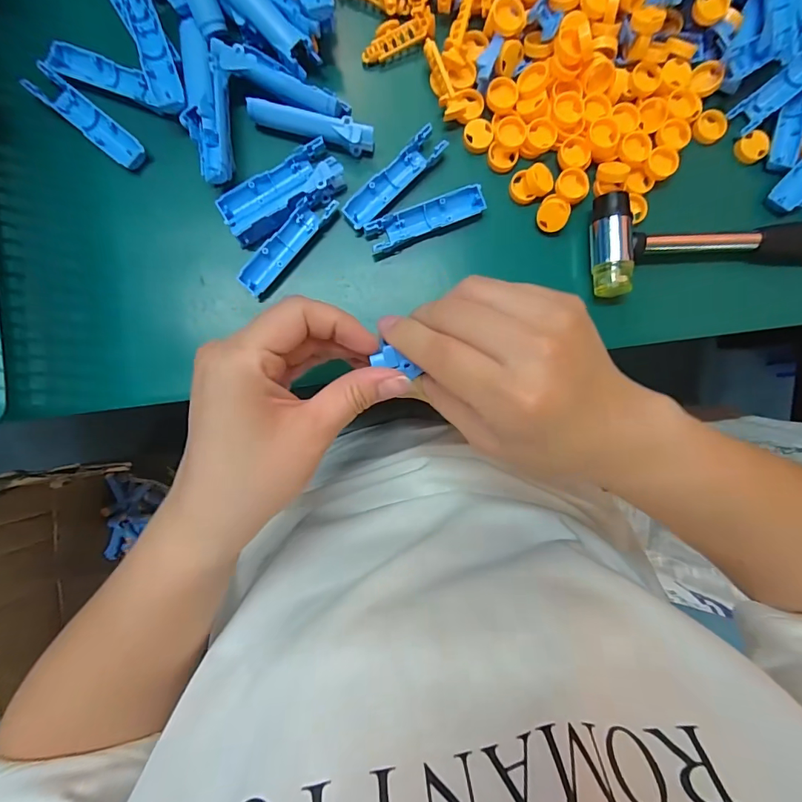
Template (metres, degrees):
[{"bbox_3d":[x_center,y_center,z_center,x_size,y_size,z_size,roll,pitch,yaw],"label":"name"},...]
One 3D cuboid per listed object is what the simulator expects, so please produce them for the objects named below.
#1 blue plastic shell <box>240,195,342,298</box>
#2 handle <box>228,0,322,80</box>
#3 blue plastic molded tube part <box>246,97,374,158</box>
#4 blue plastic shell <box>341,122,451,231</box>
[{"bbox_3d":[-0.072,-0.100,0.269,0.018,0.007,0.076,42,87,-1],"label":"blue plastic shell"},{"bbox_3d":[-0.083,-0.233,0.254,0.075,0.016,0.019,43,87,-1],"label":"handle"},{"bbox_3d":[-0.056,-0.171,0.266,0.077,0.013,0.013,12,88,-2],"label":"blue plastic molded tube part"},{"bbox_3d":[-0.005,-0.142,0.271,0.077,0.007,0.019,-43,91,-3],"label":"blue plastic shell"}]

